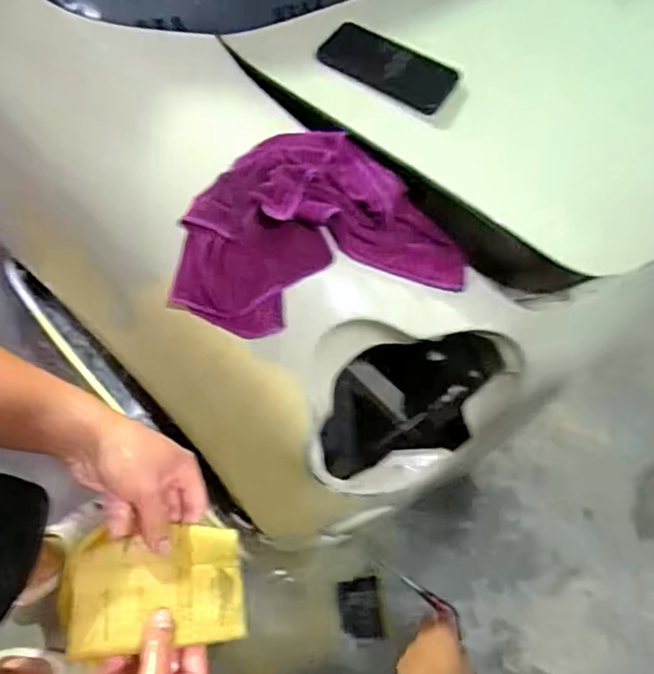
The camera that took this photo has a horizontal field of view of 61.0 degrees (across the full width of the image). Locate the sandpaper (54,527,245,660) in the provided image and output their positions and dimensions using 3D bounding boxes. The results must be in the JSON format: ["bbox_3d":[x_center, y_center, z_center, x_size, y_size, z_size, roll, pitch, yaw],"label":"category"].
[{"bbox_3d":[-0.145,0.211,0.464,0.146,0.017,0.089,-4,58,-8],"label":"sandpaper"}]

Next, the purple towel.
[{"bbox_3d":[-0.010,-0.114,0.567,0.301,0.115,0.172,-14,66,-17],"label":"purple towel"}]

